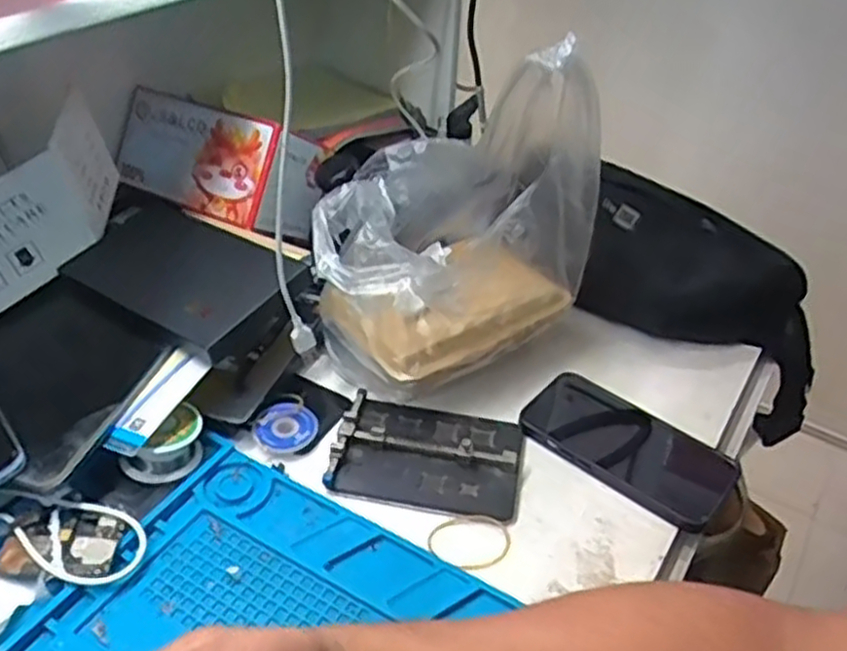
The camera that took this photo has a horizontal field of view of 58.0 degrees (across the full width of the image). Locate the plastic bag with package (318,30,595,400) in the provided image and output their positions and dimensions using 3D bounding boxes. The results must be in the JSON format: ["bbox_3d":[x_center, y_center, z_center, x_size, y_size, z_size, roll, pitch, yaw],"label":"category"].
[{"bbox_3d":[0.013,-0.072,0.567,0.205,0.224,0.140,-28,48,-34],"label":"plastic bag with package"}]

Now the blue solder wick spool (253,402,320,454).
[{"bbox_3d":[-0.097,0.072,0.548,0.041,0.005,0.044,3,38,-2],"label":"blue solder wick spool"}]

